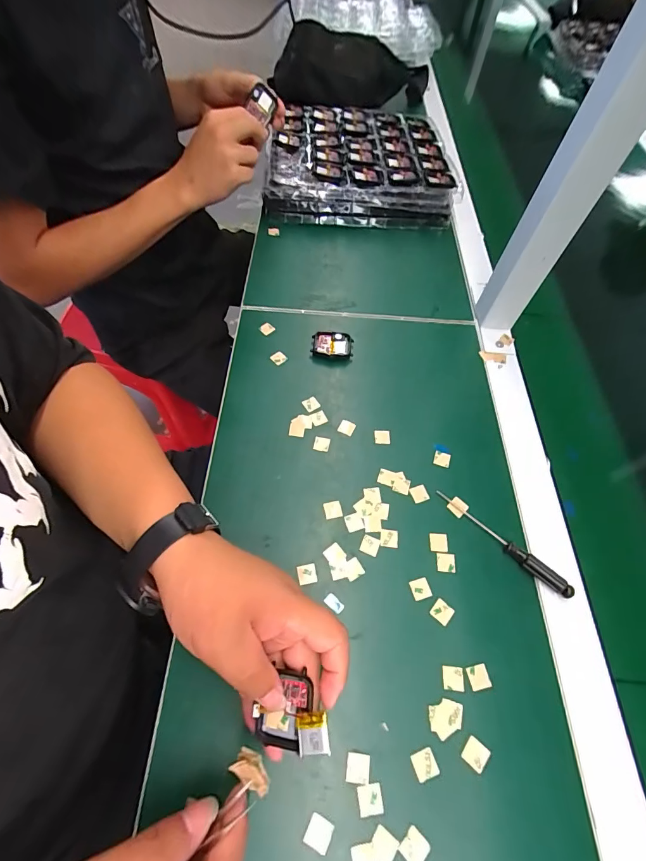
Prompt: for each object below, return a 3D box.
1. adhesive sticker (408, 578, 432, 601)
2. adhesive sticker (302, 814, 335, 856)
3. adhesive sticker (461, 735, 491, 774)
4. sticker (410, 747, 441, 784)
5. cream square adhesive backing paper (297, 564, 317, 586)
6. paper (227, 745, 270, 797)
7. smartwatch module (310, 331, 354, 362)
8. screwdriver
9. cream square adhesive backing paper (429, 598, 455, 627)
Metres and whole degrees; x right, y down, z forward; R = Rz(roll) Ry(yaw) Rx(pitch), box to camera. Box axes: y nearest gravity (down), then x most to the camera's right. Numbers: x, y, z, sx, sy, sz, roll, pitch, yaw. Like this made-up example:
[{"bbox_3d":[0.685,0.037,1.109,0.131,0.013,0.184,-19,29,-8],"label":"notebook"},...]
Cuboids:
[{"bbox_3d":[0.082,0.134,0.322,0.016,0.004,0.016,-16,67,-10],"label":"adhesive sticker"},{"bbox_3d":[-0.003,0.258,0.243,0.016,0.004,0.016,25,61,11],"label":"adhesive sticker"},{"bbox_3d":[0.107,0.228,0.268,0.016,0.004,0.016,36,65,19],"label":"adhesive sticker"},{"bbox_3d":[0.071,0.232,0.264,0.016,0.004,0.016,-17,61,-14],"label":"sticker"},{"bbox_3d":[-0.013,0.122,0.324,0.016,0.004,0.015,-6,66,-12],"label":"cream square adhesive backing paper"},{"bbox_3d":[-0.042,0.198,0.222,0.025,0.005,0.019,11,87,23],"label":"paper"},{"bbox_3d":[0.011,-0.100,0.450,0.048,0.013,0.035,8,60,1],"label":"smartwatch module"},{"bbox_3d":[0.158,0.097,0.339,0.130,0.014,0.011,40,65,18],"label":"screwdriver"},{"bbox_3d":[0.098,0.149,0.313,0.016,0.004,0.016,40,65,18],"label":"cream square adhesive backing paper"}]

